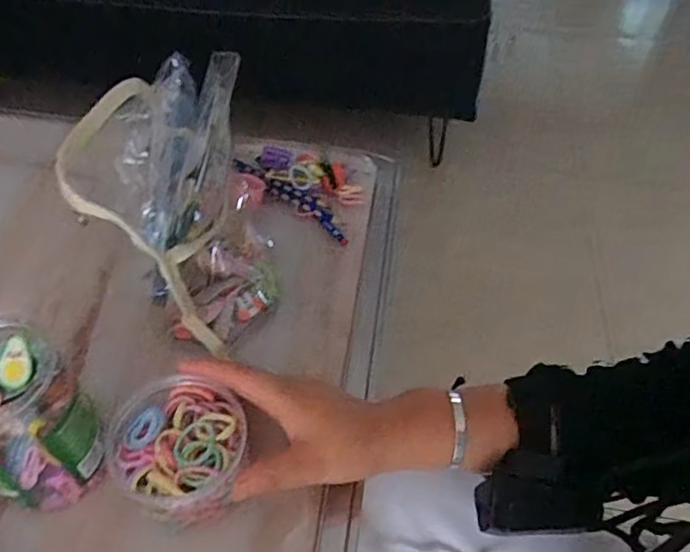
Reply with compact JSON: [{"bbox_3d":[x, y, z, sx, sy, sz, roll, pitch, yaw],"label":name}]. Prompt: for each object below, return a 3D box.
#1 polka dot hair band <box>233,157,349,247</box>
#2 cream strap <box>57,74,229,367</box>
[{"bbox_3d":[-0.055,-0.079,0.567,0.151,0.014,0.027,31,53,22],"label":"polka dot hair band"},{"bbox_3d":[-0.122,-0.020,0.386,0.051,0.200,0.101,10,44,37],"label":"cream strap"}]

